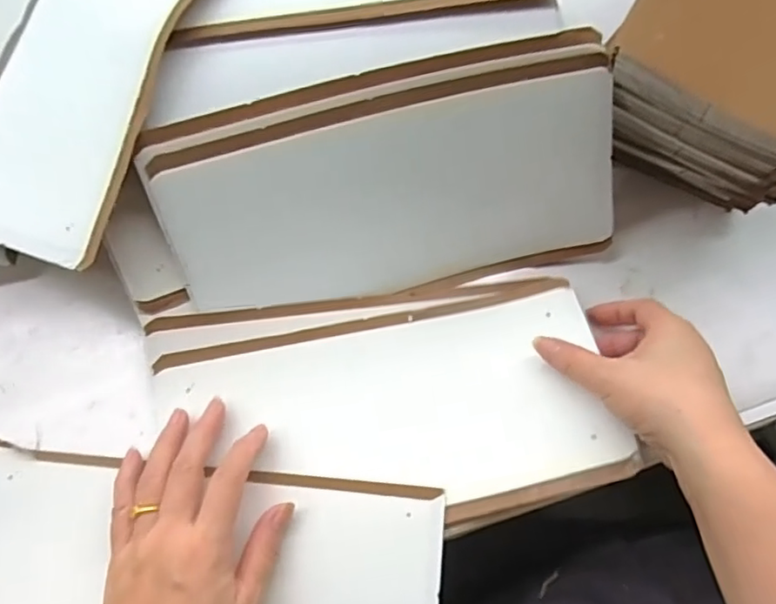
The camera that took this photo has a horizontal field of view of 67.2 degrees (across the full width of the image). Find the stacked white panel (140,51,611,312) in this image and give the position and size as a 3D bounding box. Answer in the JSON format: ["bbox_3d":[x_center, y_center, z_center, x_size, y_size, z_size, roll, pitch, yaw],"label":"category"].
[{"bbox_3d":[0.003,-0.065,0.383,0.284,0.030,0.134,-10,115,-2],"label":"stacked white panel"}]

